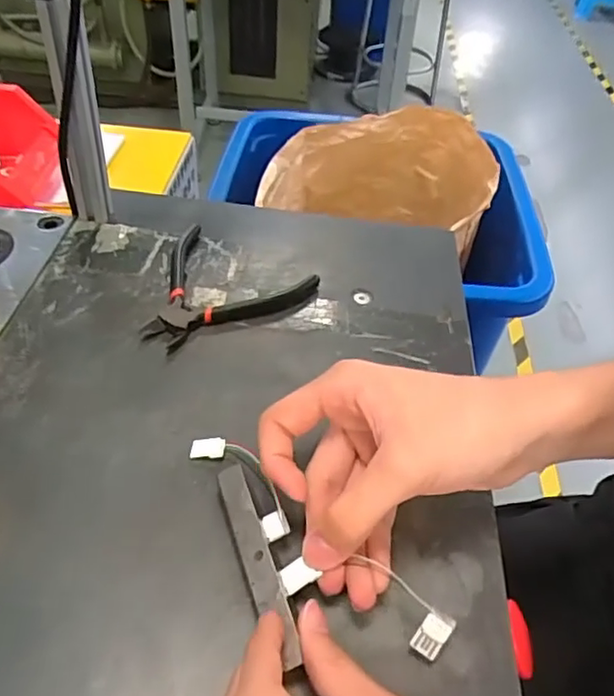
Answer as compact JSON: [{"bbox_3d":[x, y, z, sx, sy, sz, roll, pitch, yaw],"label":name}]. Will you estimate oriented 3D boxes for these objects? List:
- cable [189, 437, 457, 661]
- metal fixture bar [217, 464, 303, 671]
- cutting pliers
[{"bbox_3d":[-0.006,0.089,0.284,0.155,0.015,0.039,35,51,30],"label":"cable"},{"bbox_3d":[-0.022,0.094,0.270,0.014,0.009,0.092,-13,49,-19],"label":"metal fixture bar"},{"bbox_3d":[-0.063,-0.035,0.399,0.106,0.008,0.106,24,48,16],"label":"cutting pliers"}]

